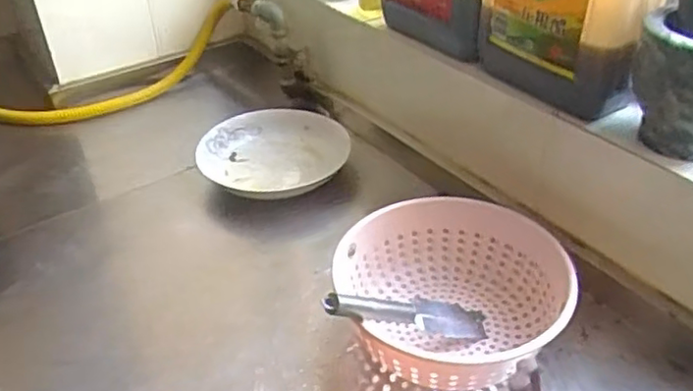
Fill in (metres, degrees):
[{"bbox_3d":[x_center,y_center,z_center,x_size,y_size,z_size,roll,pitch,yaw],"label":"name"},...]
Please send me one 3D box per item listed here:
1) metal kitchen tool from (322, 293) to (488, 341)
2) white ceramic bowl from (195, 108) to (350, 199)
[{"bbox_3d":[0.052,0.101,0.557,0.176,0.023,0.037,16,21,-38],"label":"metal kitchen tool"},{"bbox_3d":[-0.088,-0.058,0.844,0.180,0.042,0.187,-1,35,1],"label":"white ceramic bowl"}]

